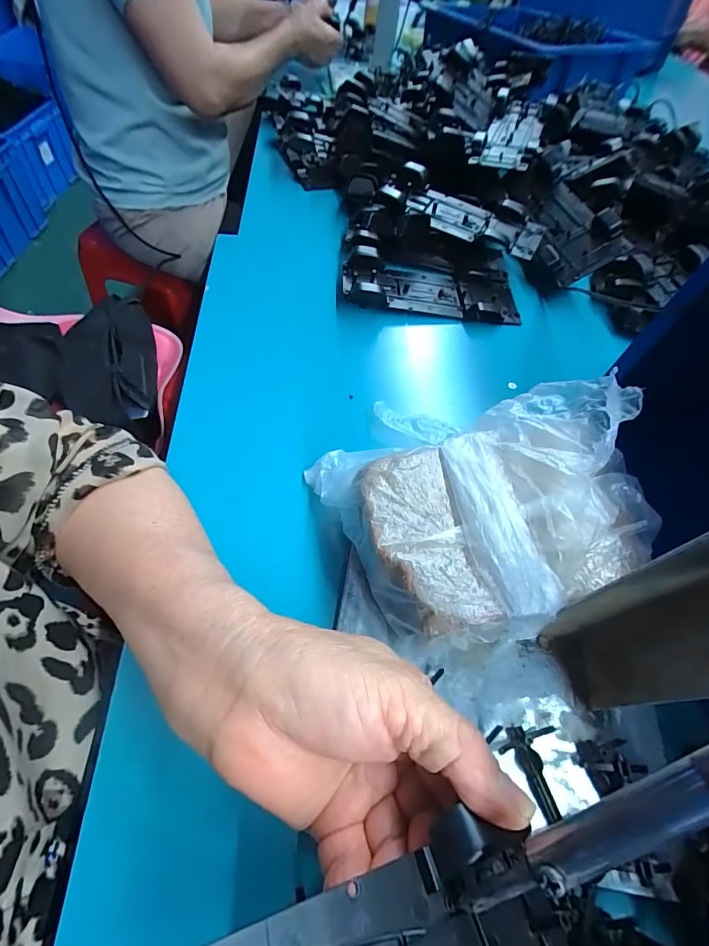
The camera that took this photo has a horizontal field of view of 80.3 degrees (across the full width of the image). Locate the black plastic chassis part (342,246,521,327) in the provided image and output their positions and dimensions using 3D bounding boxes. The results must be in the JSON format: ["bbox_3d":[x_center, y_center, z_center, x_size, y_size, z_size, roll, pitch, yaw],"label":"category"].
[{"bbox_3d":[0.083,-0.209,0.456,0.193,0.032,0.095,1,56,-4],"label":"black plastic chassis part"}]

